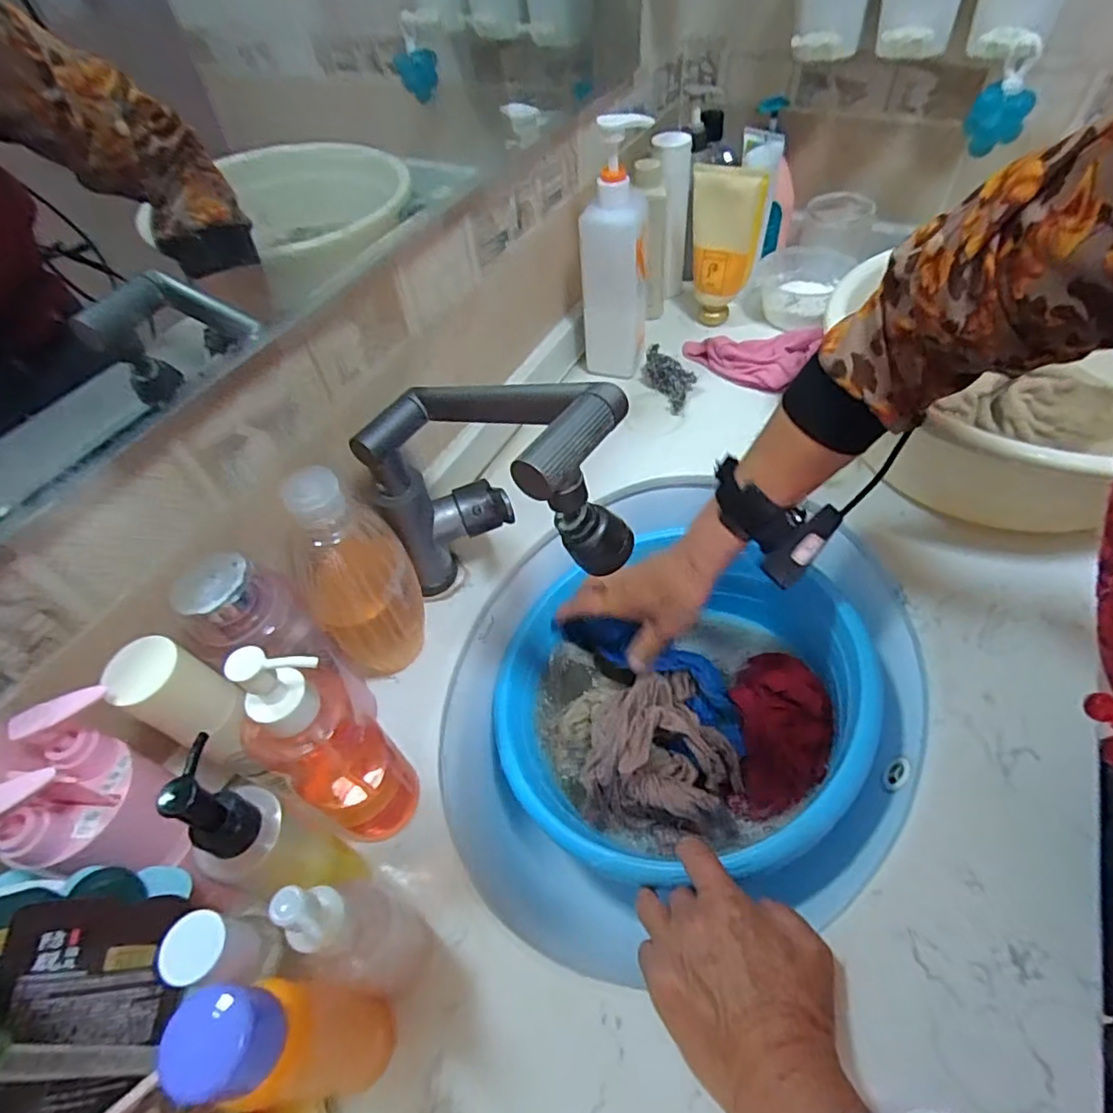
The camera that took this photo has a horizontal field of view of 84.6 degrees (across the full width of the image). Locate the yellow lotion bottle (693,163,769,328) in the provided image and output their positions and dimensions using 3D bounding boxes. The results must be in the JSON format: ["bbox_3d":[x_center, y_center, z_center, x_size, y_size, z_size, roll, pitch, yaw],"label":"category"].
[{"bbox_3d":[0.194,-0.360,0.712,0.076,0.166,0.038,6,53,10],"label":"yellow lotion bottle"}]

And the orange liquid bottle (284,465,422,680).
[{"bbox_3d":[-0.141,0.014,0.437,0.078,0.176,0.080,-29,55,-17],"label":"orange liquid bottle"}]

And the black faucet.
[{"bbox_3d":[-0.038,-0.031,0.438,0.204,0.224,0.083,30,60,25],"label":"black faucet"}]

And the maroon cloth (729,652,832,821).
[{"bbox_3d":[0.196,0.147,0.534,0.073,0.048,0.145,5,53,9],"label":"maroon cloth"}]

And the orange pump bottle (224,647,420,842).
[{"bbox_3d":[-0.134,0.112,0.360,0.059,0.192,0.058,23,57,21],"label":"orange pump bottle"}]

